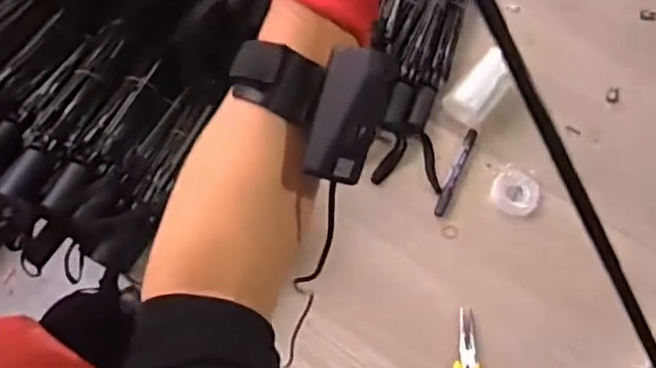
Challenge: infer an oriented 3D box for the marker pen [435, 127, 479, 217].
[{"bbox_3d":[0.169,-0.016,0.862,0.016,0.012,0.124,24,74,9],"label":"marker pen"}]

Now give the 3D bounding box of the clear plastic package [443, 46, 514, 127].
[{"bbox_3d":[0.204,-0.127,0.856,0.059,0.039,0.104,42,78,13],"label":"clear plastic package"}]

